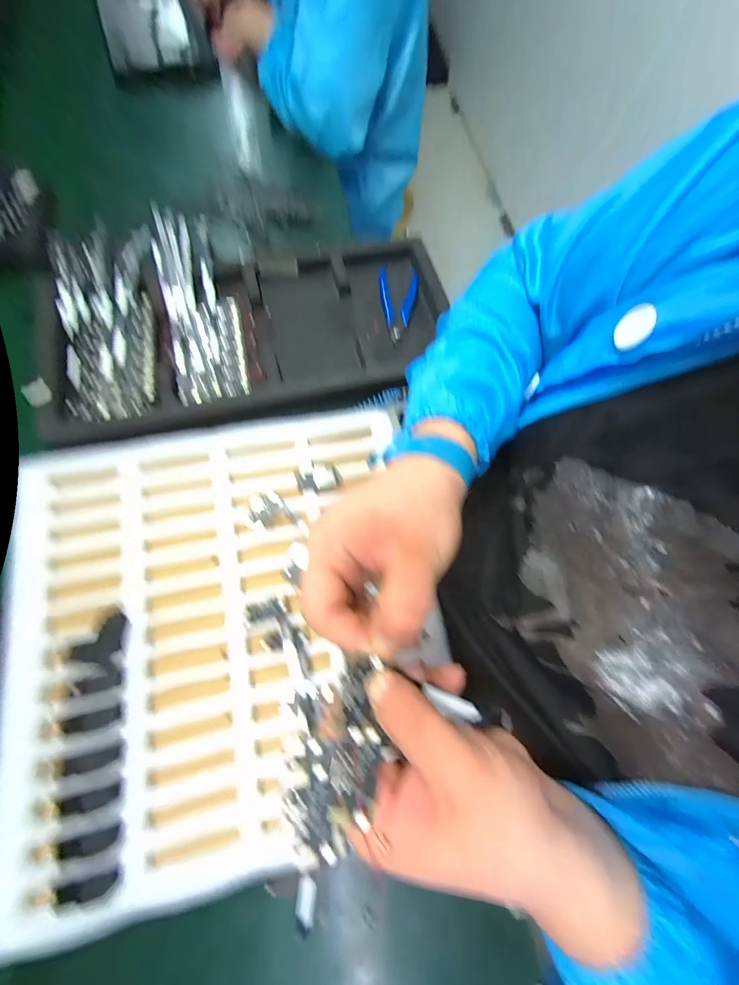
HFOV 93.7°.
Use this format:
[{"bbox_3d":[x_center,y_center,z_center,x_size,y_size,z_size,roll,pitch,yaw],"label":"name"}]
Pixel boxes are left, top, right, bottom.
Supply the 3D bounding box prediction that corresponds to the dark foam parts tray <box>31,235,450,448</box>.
[{"bbox_3d":[-0.139,-0.222,0.431,0.473,0.062,0.275,-13,70,-10],"label":"dark foam parts tray"}]

